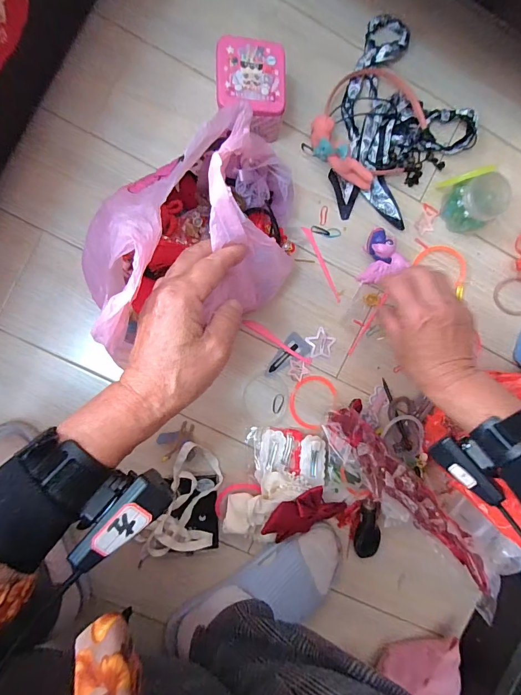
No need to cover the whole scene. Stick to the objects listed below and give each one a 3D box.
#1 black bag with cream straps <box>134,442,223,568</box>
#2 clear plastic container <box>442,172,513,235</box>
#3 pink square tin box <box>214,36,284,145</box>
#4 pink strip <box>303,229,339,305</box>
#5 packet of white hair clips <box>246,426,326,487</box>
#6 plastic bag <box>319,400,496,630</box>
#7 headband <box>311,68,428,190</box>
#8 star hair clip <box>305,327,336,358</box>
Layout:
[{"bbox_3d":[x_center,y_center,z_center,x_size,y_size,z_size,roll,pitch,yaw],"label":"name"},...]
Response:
[{"bbox_3d":[-0.099,0.196,0.462,0.095,0.025,0.153,3,92,-6],"label":"black bag with cream straps"},{"bbox_3d":[0.273,-0.184,0.468,0.055,0.059,0.059,0,92,-6],"label":"clear plastic container"},{"bbox_3d":[-0.012,-0.289,0.429,0.075,0.073,0.082,1,93,-5],"label":"pink square tin box"},{"bbox_3d":[0.082,-0.109,0.483,0.010,0.004,0.106,-26,95,-4],"label":"pink strip"},{"bbox_3d":[0.034,0.139,0.472,0.096,0.017,0.068,-4,71,10],"label":"packet of white hair clips"},{"bbox_3d":[0.177,0.182,0.446,0.069,0.056,0.265,-42,83,-3],"label":"plastic bag"},{"bbox_3d":[0.138,-0.276,0.455,0.127,0.037,0.151,30,89,-6],"label":"headband"},{"bbox_3d":[0.079,-0.004,0.485,0.039,0.005,0.038,34,88,-6],"label":"star hair clip"}]

